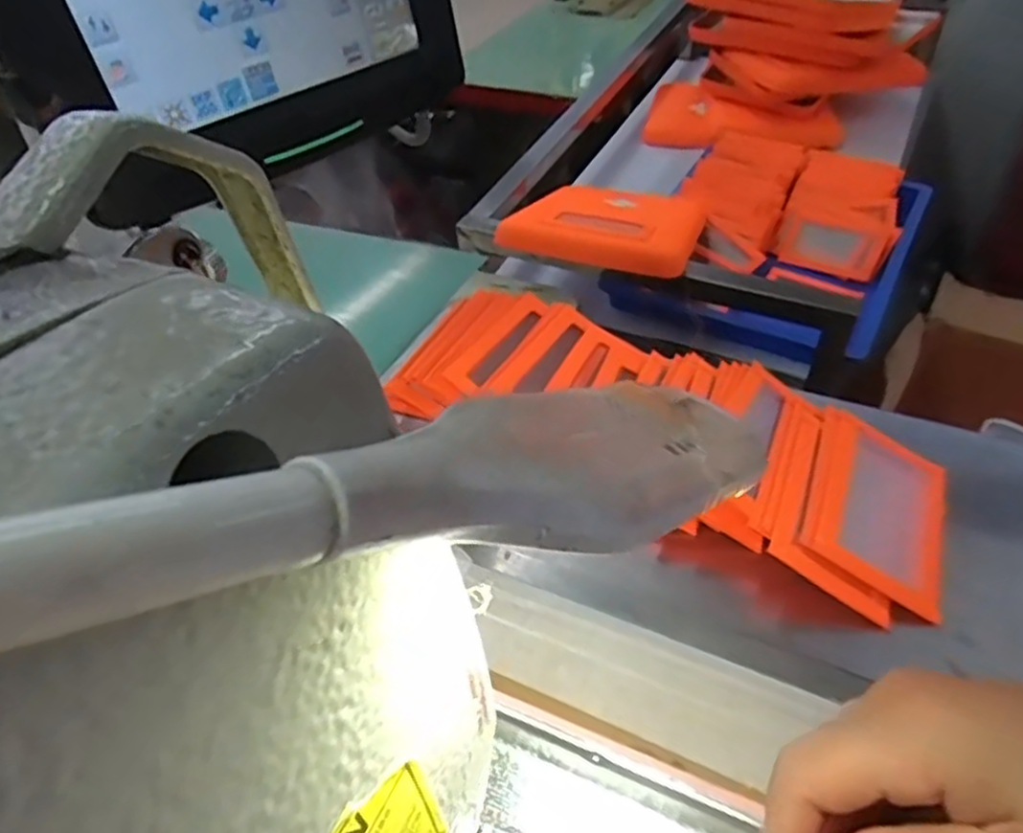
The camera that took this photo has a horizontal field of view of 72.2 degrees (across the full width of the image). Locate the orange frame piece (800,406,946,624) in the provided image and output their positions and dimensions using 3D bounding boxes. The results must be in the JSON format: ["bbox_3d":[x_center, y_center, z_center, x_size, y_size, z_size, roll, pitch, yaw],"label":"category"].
[{"bbox_3d":[0.190,0.044,0.360,0.071,0.006,0.106,31,48,5],"label":"orange frame piece"}]

